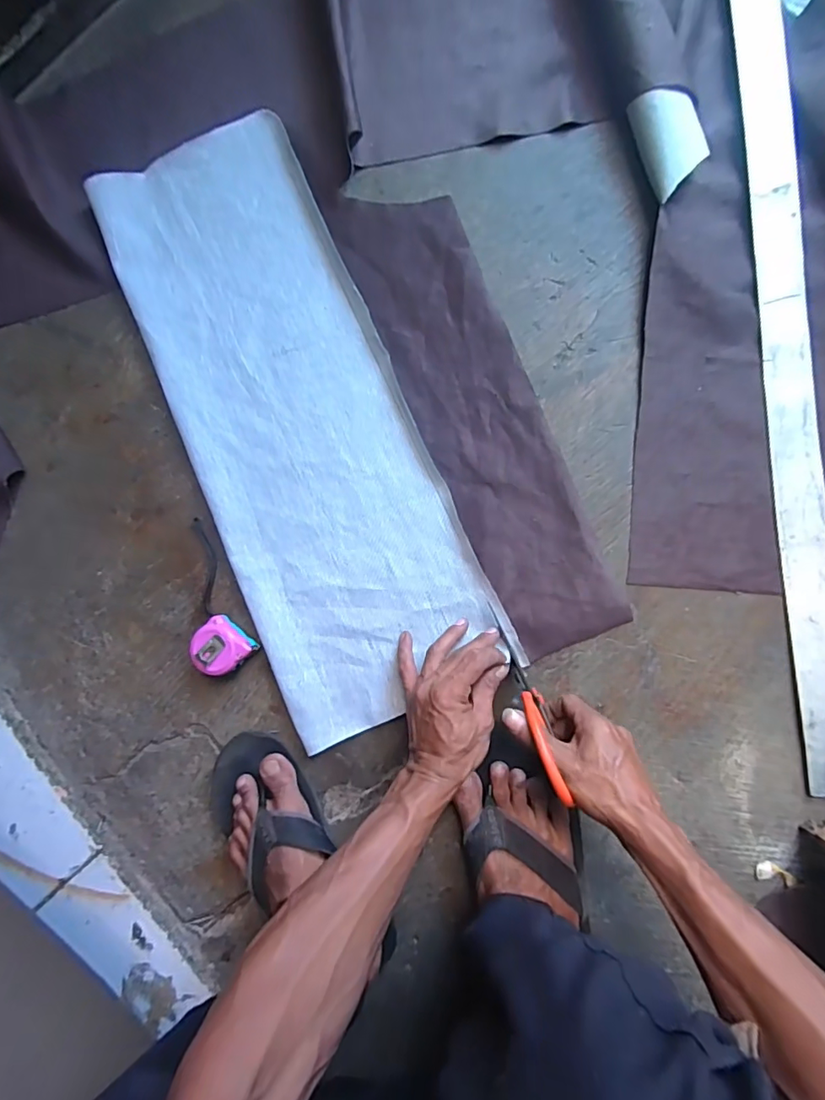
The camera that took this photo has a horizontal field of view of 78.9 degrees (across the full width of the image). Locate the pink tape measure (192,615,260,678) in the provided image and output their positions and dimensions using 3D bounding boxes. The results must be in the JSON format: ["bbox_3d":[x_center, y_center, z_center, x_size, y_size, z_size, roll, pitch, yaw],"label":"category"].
[{"bbox_3d":[-0.210,0.108,0.554,0.062,0.035,0.056,39,92,6],"label":"pink tape measure"}]

